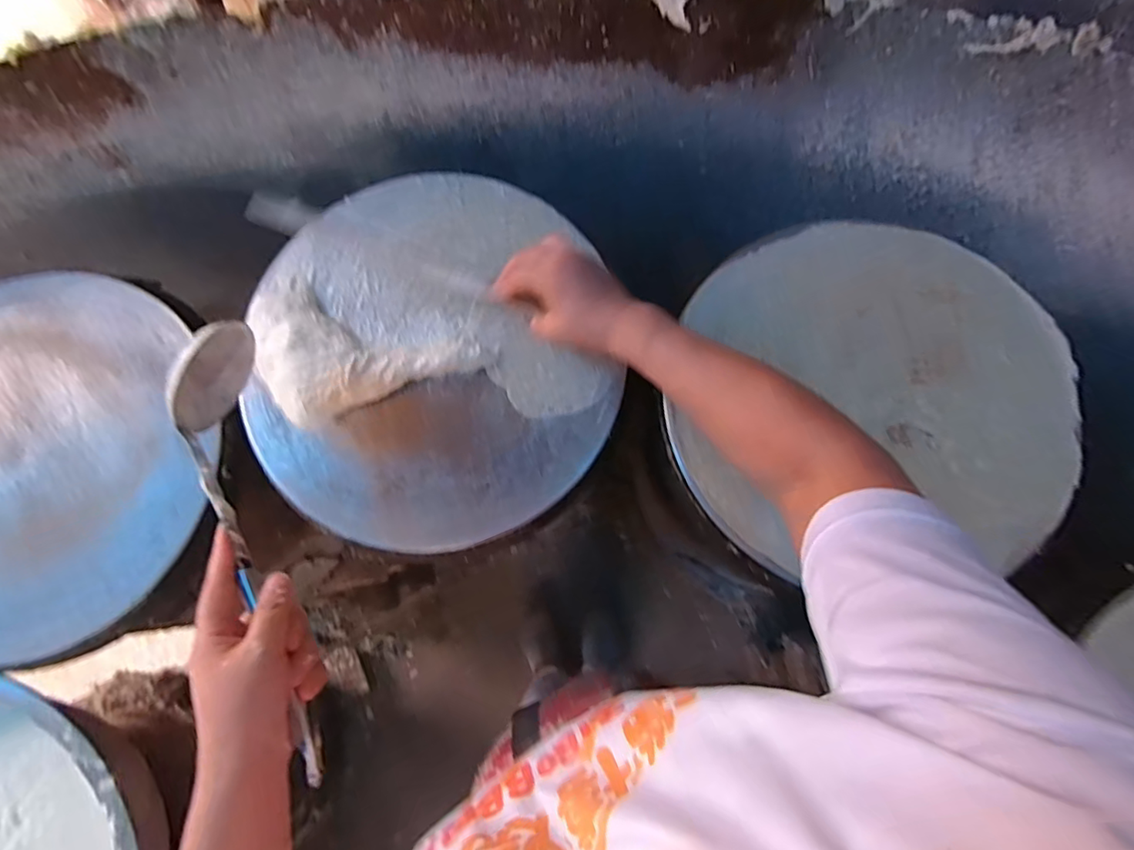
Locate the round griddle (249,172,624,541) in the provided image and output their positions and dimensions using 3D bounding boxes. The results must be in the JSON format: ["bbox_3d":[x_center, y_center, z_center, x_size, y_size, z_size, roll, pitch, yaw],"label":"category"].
[{"bbox_3d":[-0.138,-0.072,0.531,0.332,0.028,0.358,0,79,1],"label":"round griddle"}]

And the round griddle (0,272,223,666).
[{"bbox_3d":[-0.530,0.023,0.540,0.369,0.023,0.357,0,79,1],"label":"round griddle"}]

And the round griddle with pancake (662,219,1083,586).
[{"bbox_3d":[0.281,-0.041,0.526,0.356,0.039,0.324,0,79,1],"label":"round griddle with pancake"}]

